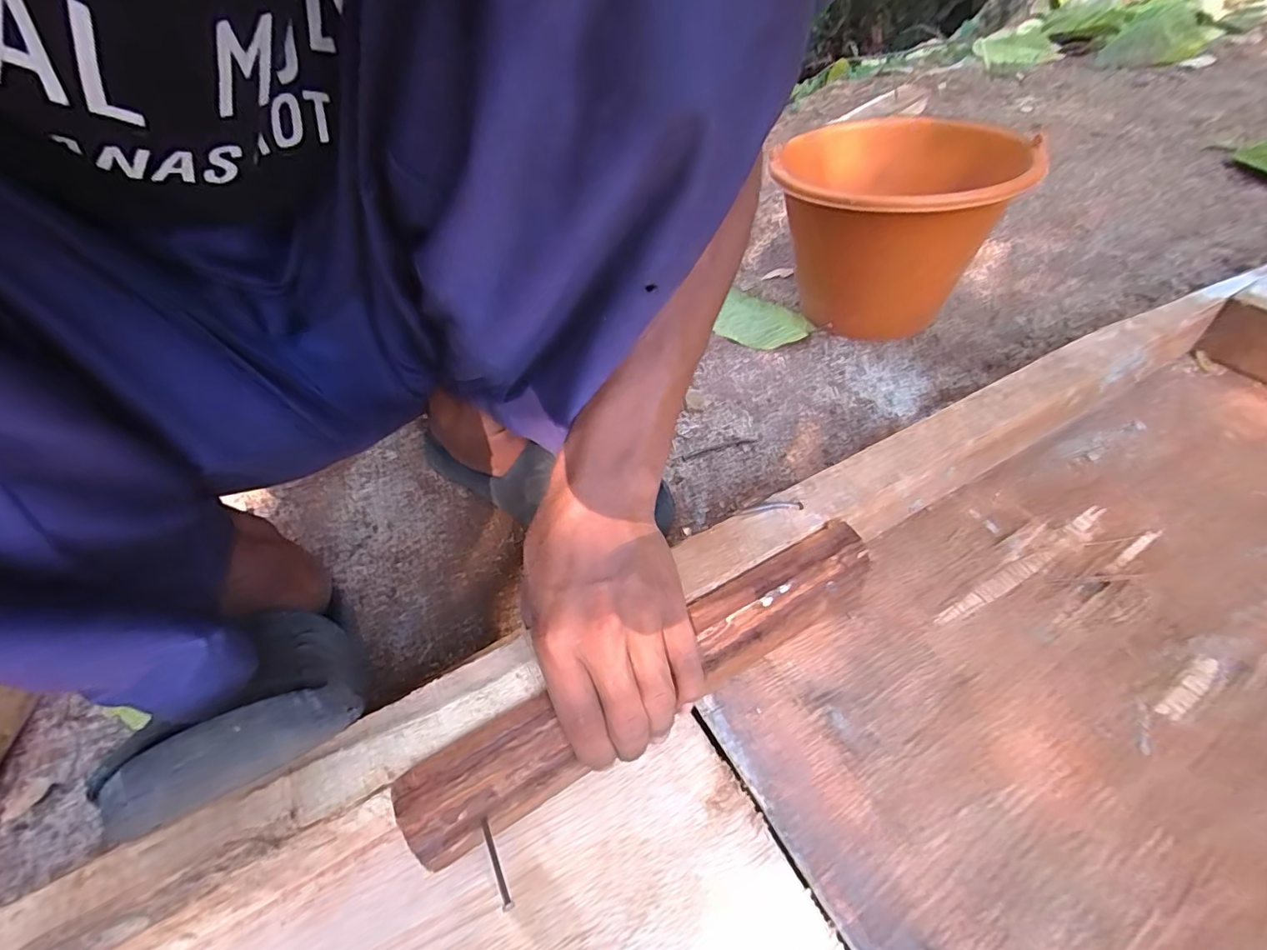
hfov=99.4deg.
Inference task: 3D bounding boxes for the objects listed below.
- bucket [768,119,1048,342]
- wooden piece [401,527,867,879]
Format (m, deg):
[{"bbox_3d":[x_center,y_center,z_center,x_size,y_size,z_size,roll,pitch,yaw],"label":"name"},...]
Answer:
[{"bbox_3d":[0.314,-0.294,0.620,0.204,0.177,0.257,25,55,25],"label":"bucket"},{"bbox_3d":[0.014,0.109,0.296,0.279,0.043,0.034,-26,51,-17],"label":"wooden piece"}]

